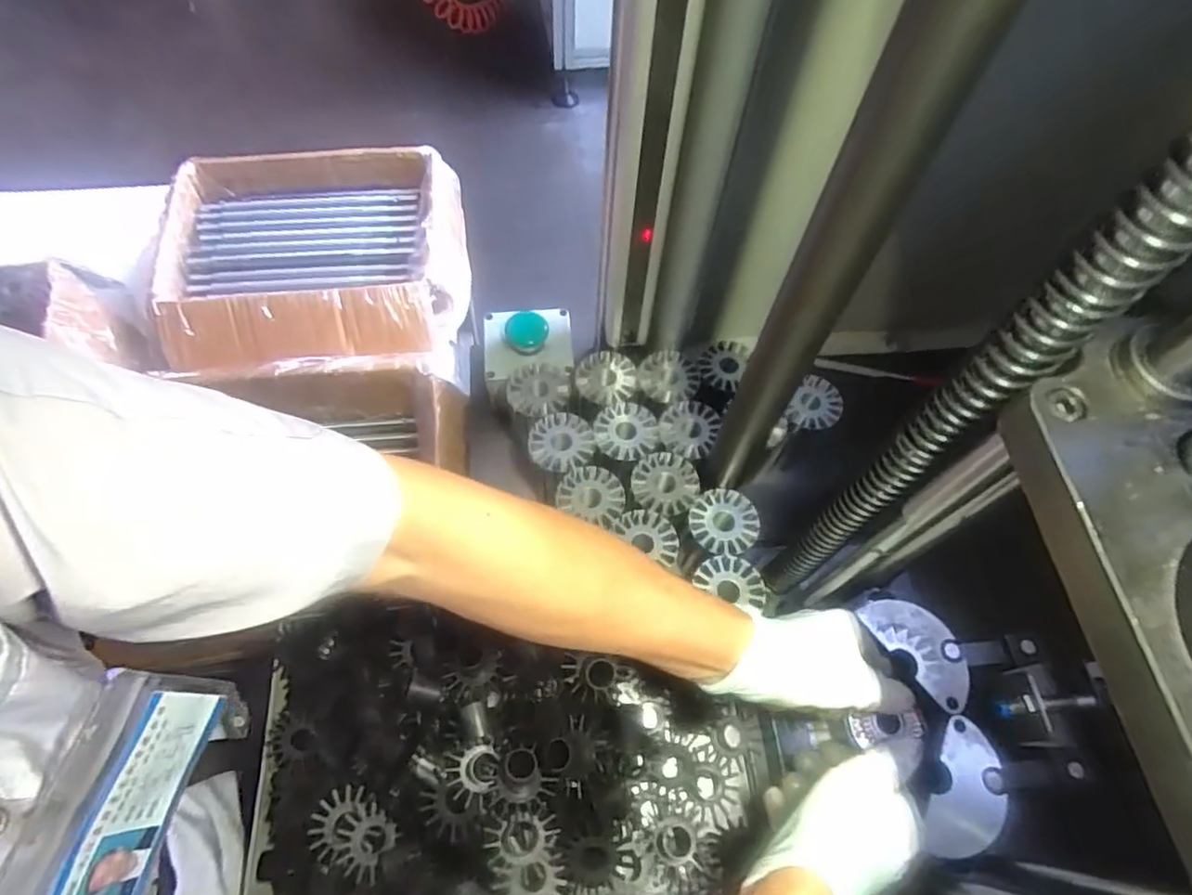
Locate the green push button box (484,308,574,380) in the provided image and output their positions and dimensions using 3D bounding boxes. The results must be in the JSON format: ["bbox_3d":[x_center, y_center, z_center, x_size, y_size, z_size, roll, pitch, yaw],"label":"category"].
[{"bbox_3d":[-0.061,-0.097,0.568,0.079,0.046,0.070,-6,63,-5],"label":"green push button box"}]

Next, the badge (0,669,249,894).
[{"bbox_3d":[-0.190,0.146,0.258,0.010,0.094,0.100,13,67,9],"label":"badge"}]

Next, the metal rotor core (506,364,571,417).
[{"bbox_3d":[-0.048,-0.045,0.539,0.051,0.021,0.052,1,63,-1],"label":"metal rotor core"}]

